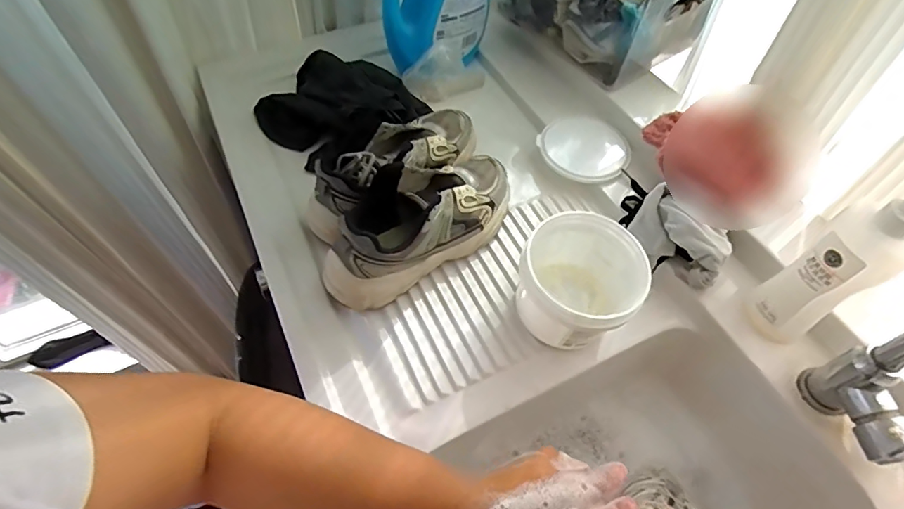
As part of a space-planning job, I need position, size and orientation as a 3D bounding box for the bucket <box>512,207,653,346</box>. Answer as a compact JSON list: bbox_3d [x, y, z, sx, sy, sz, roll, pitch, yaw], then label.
[{"bbox_3d":[0.130,0.032,0.496,0.110,0.086,0.123,25,60,16],"label":"bucket"}]

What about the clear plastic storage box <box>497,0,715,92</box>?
[{"bbox_3d":[0.205,-0.380,0.694,0.157,0.123,0.272,-31,62,-19],"label":"clear plastic storage box"}]

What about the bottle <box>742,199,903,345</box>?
[{"bbox_3d":[0.347,0.007,0.431,0.044,0.213,0.058,-40,65,-23],"label":"bottle"}]

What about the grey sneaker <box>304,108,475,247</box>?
[{"bbox_3d":[-0.066,-0.112,0.580,0.246,0.084,0.085,-38,64,-22],"label":"grey sneaker"}]

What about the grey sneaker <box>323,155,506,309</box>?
[{"bbox_3d":[-0.034,-0.039,0.537,0.239,0.107,0.089,-32,62,-20],"label":"grey sneaker"}]

